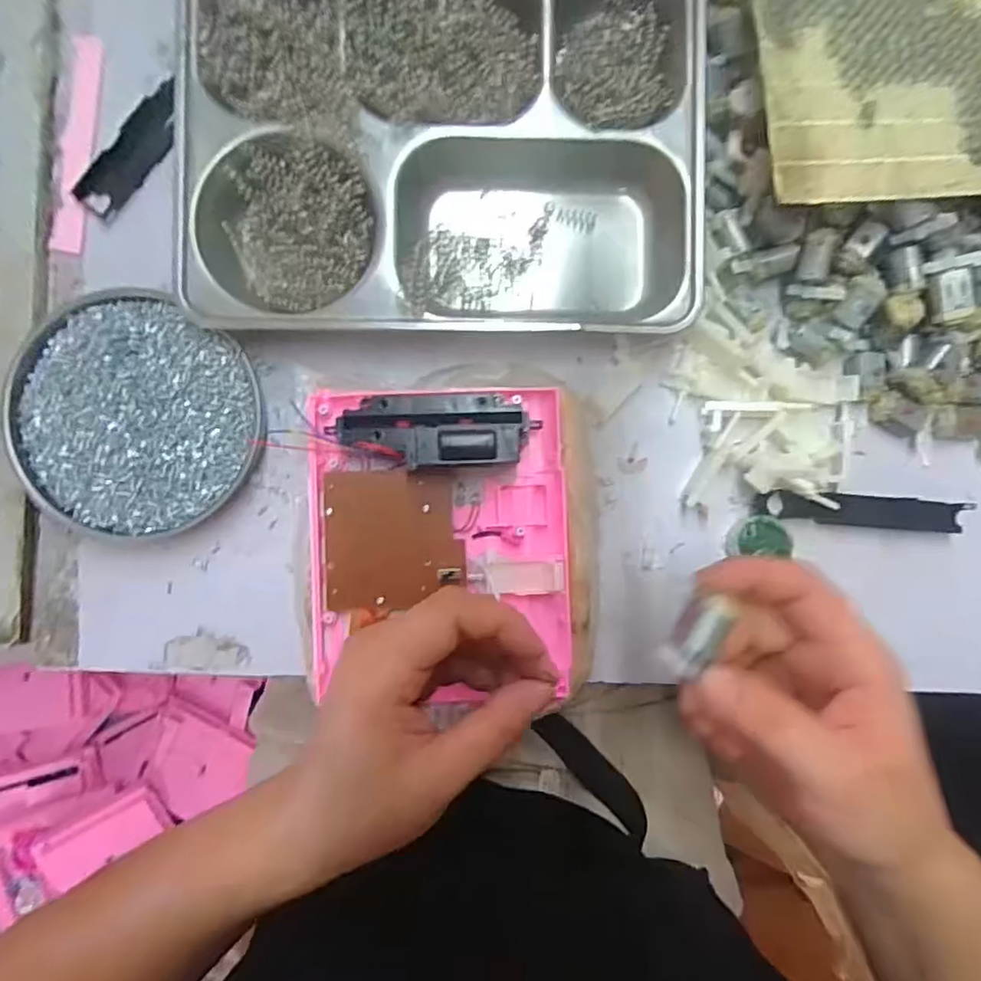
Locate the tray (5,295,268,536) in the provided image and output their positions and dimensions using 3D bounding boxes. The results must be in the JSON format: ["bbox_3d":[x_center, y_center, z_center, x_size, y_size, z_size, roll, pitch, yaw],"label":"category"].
[{"bbox_3d":[-0.196,-0.038,0.336,0.129,0.028,0.128,0,90,-1],"label":"tray"}]

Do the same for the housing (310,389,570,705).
[{"bbox_3d":[-0.025,0.028,0.309,0.139,0.036,0.155,-1,90,-1],"label":"housing"}]

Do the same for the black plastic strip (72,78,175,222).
[{"bbox_3d":[-0.206,-0.197,0.349,0.025,0.004,0.084,37,89,-13],"label":"black plastic strip"}]

